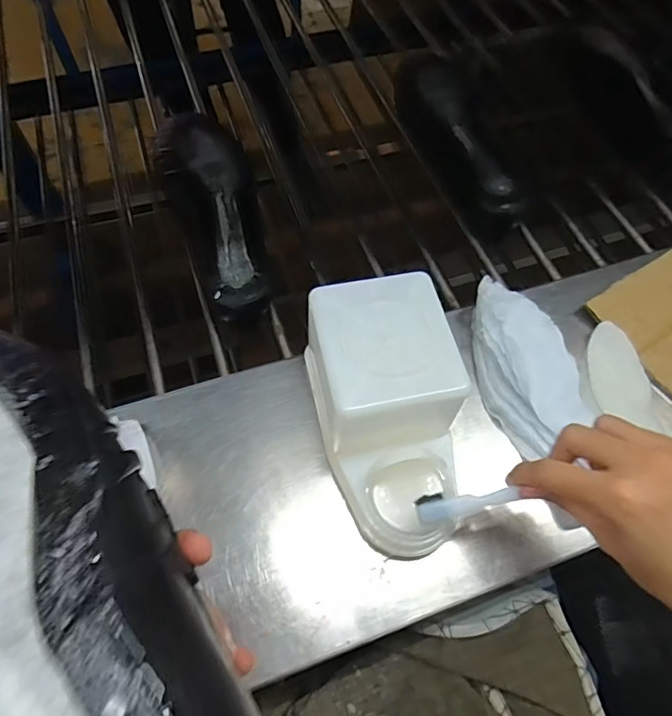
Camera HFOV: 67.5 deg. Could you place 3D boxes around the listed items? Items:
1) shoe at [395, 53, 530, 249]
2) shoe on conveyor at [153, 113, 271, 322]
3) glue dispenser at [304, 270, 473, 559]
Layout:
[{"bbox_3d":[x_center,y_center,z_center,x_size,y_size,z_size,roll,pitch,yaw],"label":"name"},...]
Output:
[{"bbox_3d":[0.155,-0.267,0.621,0.079,0.078,0.252,-19,73,-11],"label":"shoe"},{"bbox_3d":[-0.130,-0.161,0.553,0.092,0.069,0.262,-19,64,-12],"label":"shoe on conveyor"},{"bbox_3d":[0.038,0.045,0.382,0.107,0.108,0.185,-10,62,-7],"label":"glue dispenser"}]

